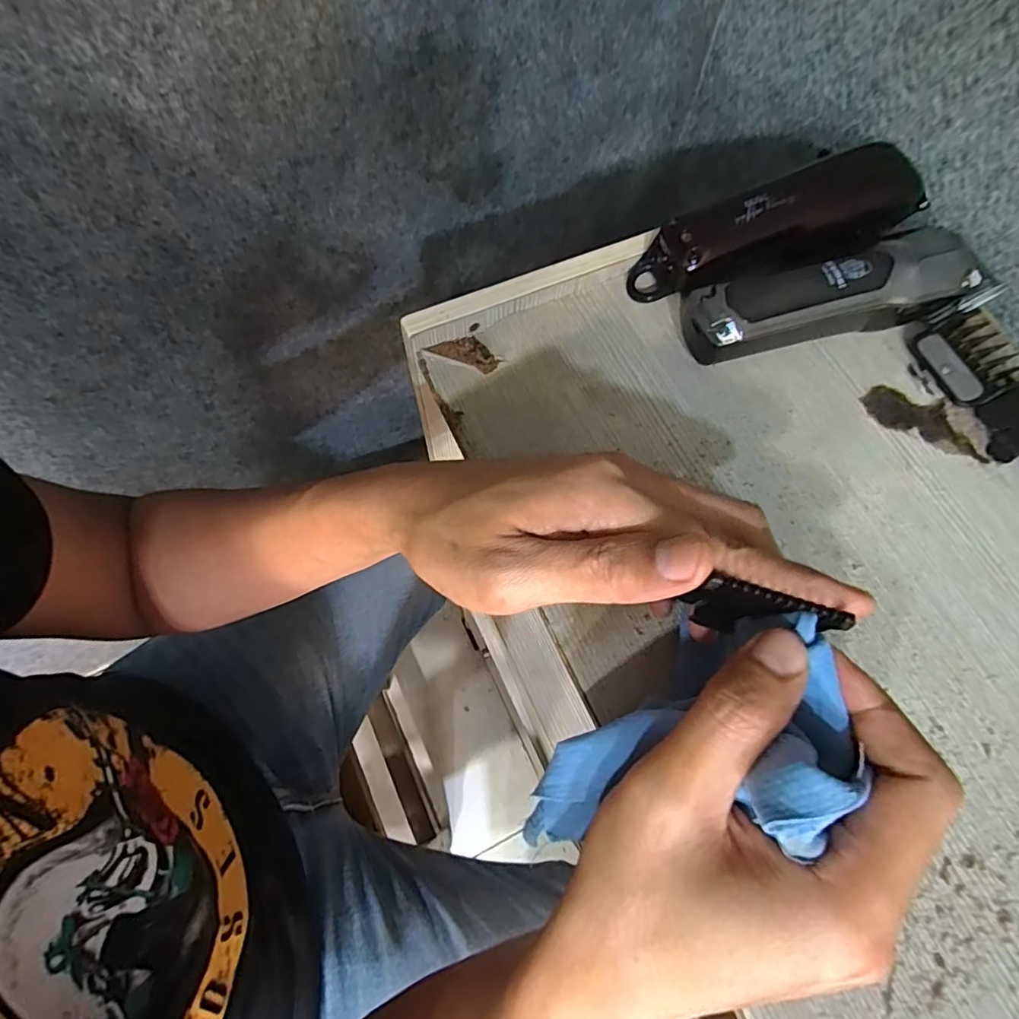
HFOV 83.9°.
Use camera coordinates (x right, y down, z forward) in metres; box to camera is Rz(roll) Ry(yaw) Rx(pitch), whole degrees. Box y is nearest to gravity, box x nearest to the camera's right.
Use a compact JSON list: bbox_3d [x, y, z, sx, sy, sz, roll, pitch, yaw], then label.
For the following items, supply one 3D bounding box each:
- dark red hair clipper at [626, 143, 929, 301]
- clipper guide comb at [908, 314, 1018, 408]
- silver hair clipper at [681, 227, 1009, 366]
[{"bbox_3d":[0.151,-0.157,0.314,0.161,0.054,0.036,-16,70,-9],"label":"dark red hair clipper"},{"bbox_3d":[0.248,-0.082,0.307,0.045,0.012,0.048,-29,72,-13],"label":"clipper guide comb"},{"bbox_3d":[0.173,-0.109,0.299,0.165,0.047,0.034,-12,69,-7],"label":"silver hair clipper"}]

